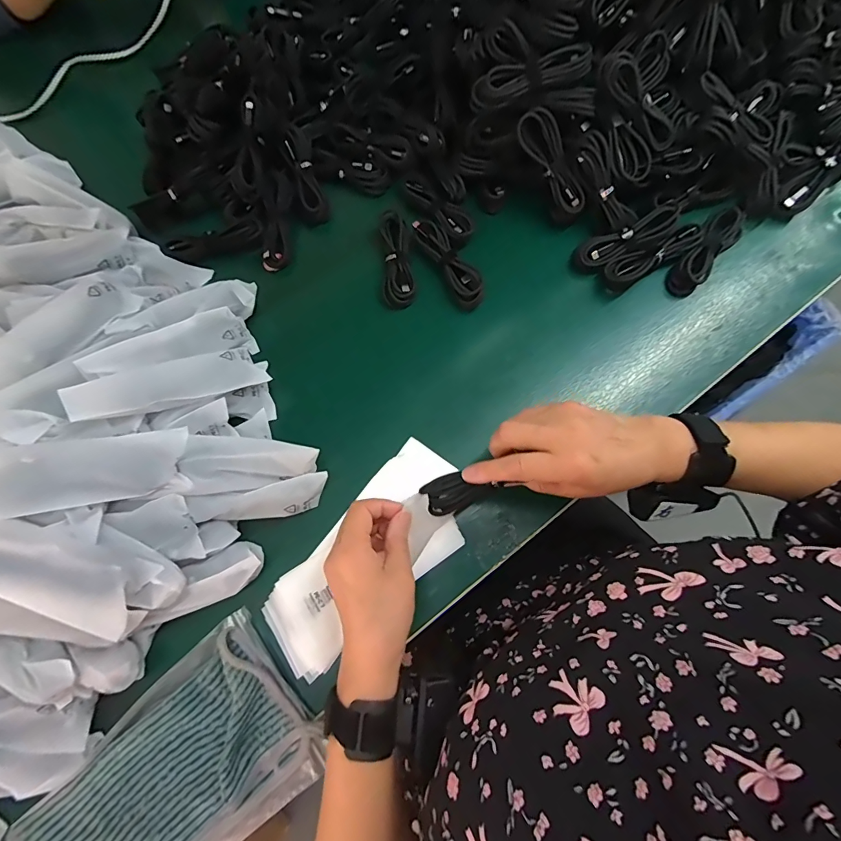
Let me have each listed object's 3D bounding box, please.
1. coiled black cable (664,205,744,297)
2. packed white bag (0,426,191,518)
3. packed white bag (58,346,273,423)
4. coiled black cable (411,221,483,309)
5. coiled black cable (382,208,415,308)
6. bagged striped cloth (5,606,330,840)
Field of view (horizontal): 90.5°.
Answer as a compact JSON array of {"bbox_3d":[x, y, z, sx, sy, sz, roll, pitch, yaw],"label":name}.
[{"bbox_3d":[0.315,-0.188,0.457,0.036,0.028,0.121,42,79,12],"label":"coiled black cable"},{"bbox_3d":[-0.271,0.038,0.322,0.157,0.020,0.056,-3,71,-31],"label":"packed white bag"},{"bbox_3d":[-0.220,-0.036,0.373,0.153,0.020,0.035,-19,72,-34],"label":"packed white bag"},{"bbox_3d":[0.031,-0.178,0.462,0.031,0.016,0.118,-31,76,-7],"label":"coiled black cable"},{"bbox_3d":[-0.028,-0.180,0.465,0.033,0.021,0.110,-7,74,0],"label":"coiled black cable"},{"bbox_3d":[-0.198,0.289,0.332,0.222,0.018,0.140,-40,77,-9],"label":"bagged striped cloth"}]

